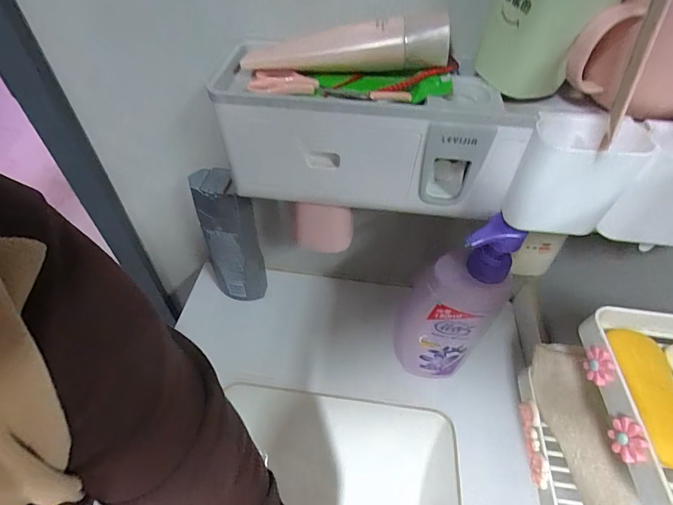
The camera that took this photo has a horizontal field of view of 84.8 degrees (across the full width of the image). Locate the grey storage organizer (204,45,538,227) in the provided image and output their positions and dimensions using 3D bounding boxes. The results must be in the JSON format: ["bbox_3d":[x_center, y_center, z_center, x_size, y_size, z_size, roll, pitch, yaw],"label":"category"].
[{"bbox_3d":[0.025,-0.086,0.312,0.238,0.111,0.058,11,50,6],"label":"grey storage organizer"}]

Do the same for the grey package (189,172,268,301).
[{"bbox_3d":[-0.132,-0.008,0.467,0.065,0.206,0.034,26,53,17],"label":"grey package"}]

